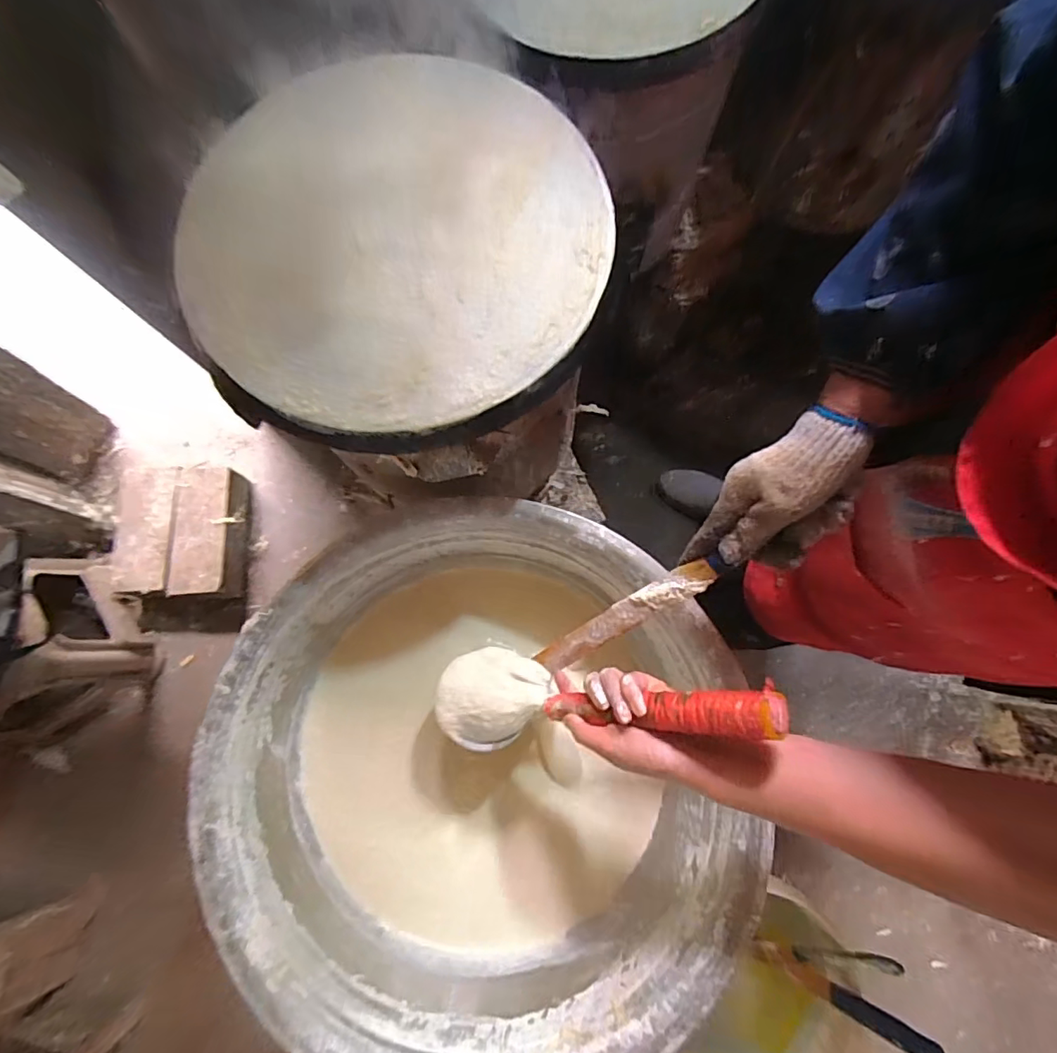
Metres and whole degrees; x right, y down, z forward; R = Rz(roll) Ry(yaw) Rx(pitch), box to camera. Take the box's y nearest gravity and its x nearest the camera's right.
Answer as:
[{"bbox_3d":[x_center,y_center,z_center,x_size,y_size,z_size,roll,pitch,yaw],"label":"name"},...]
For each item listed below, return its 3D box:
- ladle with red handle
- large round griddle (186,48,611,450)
[{"bbox_3d":[0.045,0.162,0.481,0.062,0.356,0.100,10,73,-41],"label":"ladle with red handle"},{"bbox_3d":[-0.117,-0.256,0.476,0.369,0.041,0.369,0,77,0],"label":"large round griddle"}]

